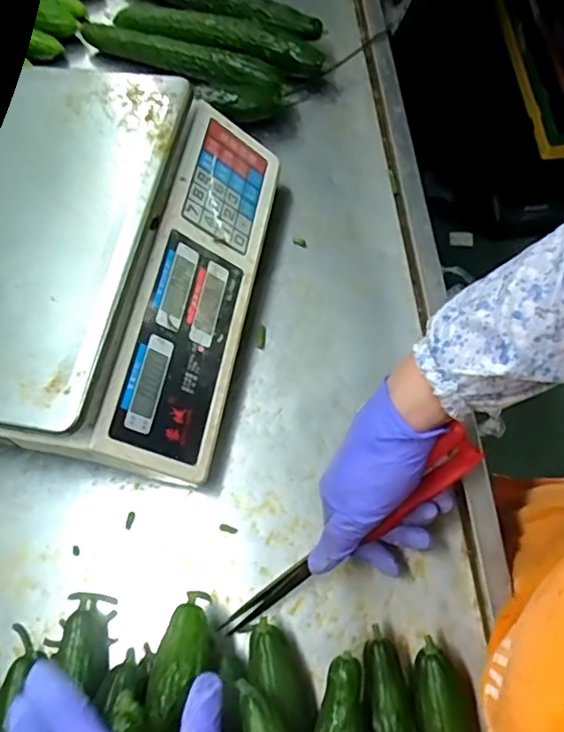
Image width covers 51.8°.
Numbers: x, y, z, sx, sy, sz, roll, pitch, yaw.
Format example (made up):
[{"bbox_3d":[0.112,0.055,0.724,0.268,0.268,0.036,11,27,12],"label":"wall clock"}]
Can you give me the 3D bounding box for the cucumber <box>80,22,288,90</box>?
[{"bbox_3d":[-0.117,-0.349,0.650,0.252,0.034,0.036,21,70,11],"label":"cucumber"}]

